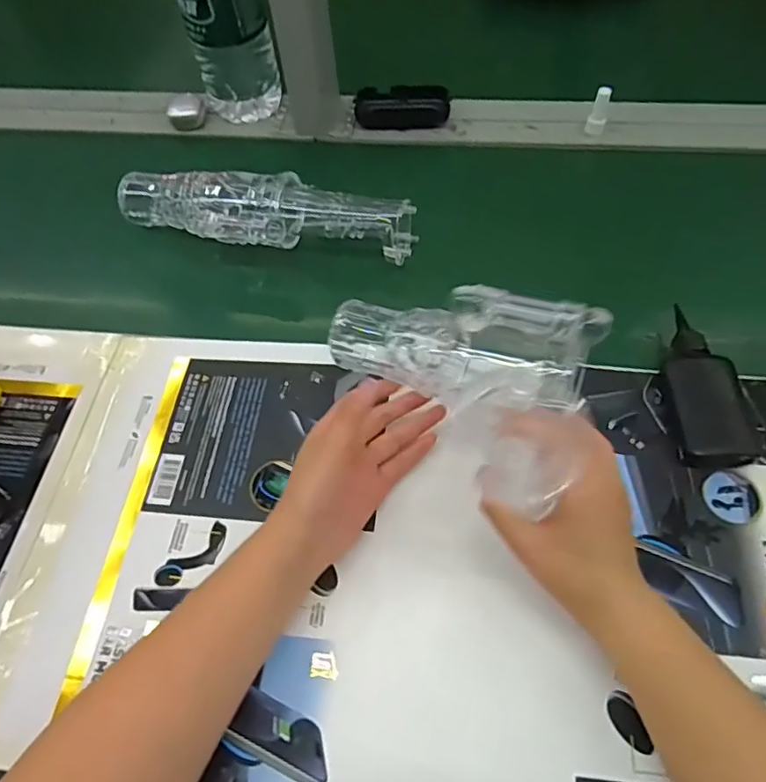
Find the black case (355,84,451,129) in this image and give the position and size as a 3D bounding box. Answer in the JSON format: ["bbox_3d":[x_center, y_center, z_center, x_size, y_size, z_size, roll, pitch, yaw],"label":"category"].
[{"bbox_3d":[0.025,-0.339,0.678,0.108,0.034,0.040,5,61,7],"label":"black case"}]

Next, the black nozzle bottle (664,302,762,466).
[{"bbox_3d":[0.262,-0.006,0.467,0.056,0.018,0.140,-2,61,3],"label":"black nozzle bottle"}]

